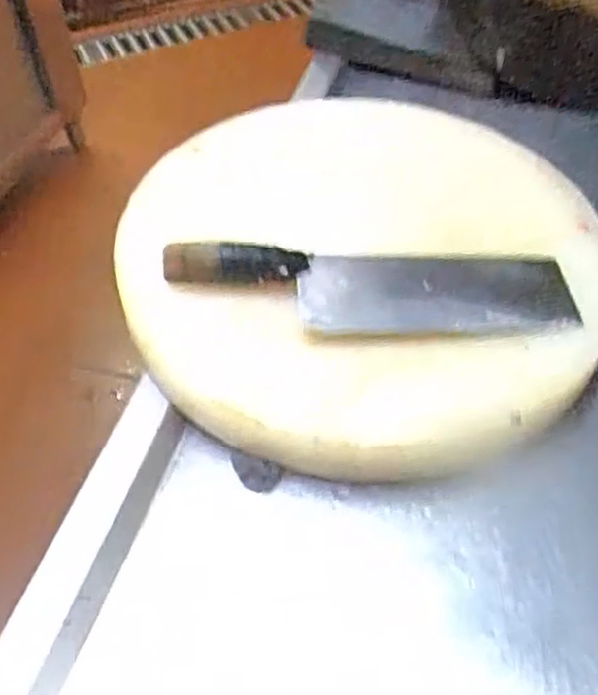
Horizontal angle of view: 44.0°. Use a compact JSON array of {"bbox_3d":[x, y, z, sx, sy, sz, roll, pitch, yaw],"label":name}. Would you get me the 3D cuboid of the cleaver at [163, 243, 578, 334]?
[{"bbox_3d":[0.052,-0.045,0.543,0.301,0.036,0.080,-3,48,0],"label":"cleaver"}]

